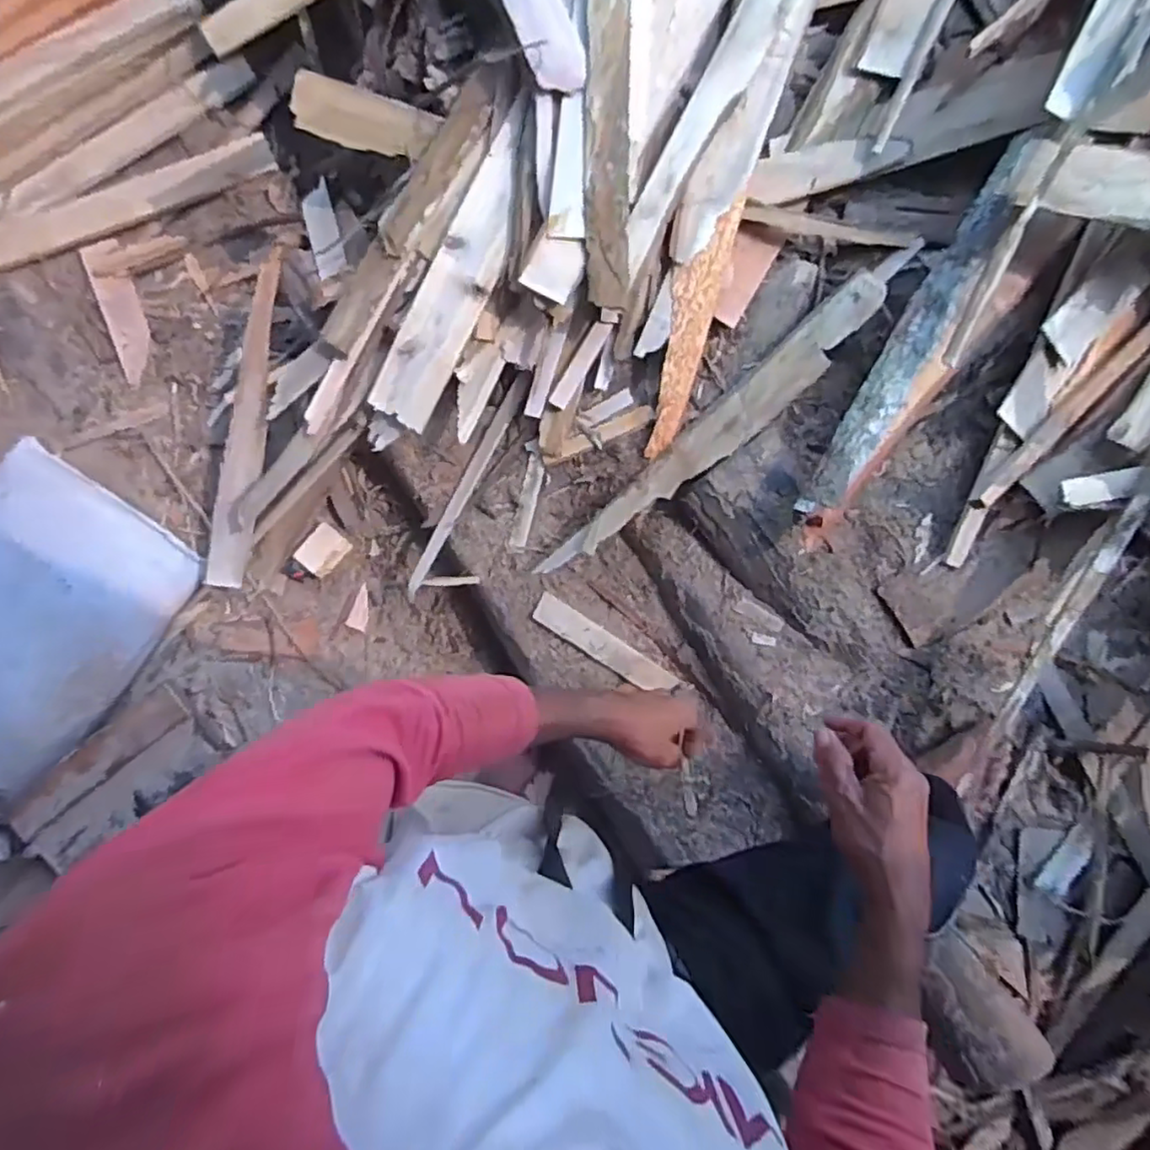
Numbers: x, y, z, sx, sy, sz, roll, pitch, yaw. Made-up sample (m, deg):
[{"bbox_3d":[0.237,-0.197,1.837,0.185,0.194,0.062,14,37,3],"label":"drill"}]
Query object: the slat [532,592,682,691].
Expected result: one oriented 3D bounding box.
[{"bbox_3d":[0.054,0.133,1.224,0.294,0.021,0.056,32,100,9],"label":"slat"}]

